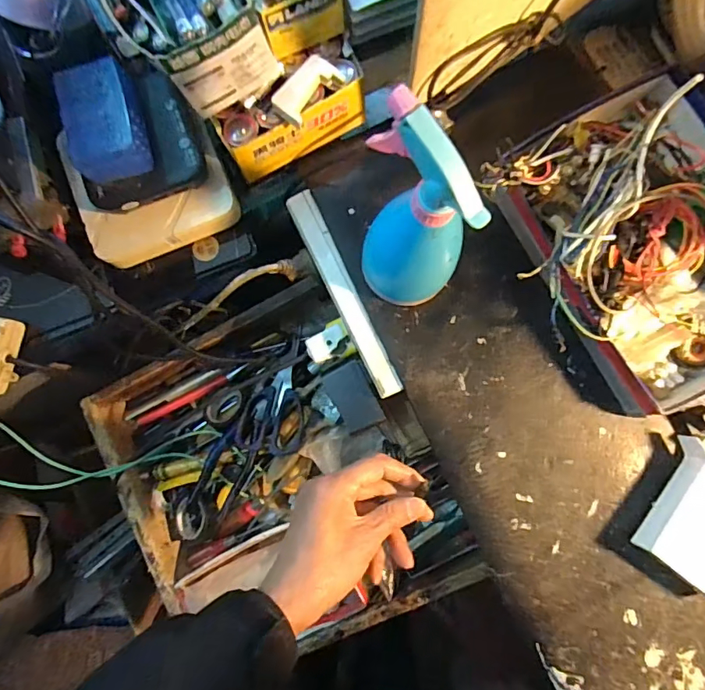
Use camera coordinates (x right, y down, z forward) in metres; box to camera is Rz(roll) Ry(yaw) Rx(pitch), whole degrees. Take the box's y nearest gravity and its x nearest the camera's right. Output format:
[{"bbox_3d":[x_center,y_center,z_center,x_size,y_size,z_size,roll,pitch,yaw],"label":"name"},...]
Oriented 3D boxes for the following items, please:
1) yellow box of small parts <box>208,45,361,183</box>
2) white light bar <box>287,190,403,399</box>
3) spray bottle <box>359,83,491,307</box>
[{"bbox_3d":[-0.055,-0.216,0.455,0.144,0.074,0.056,-33,84,-2],"label":"yellow box of small parts"},{"bbox_3d":[-0.008,-0.051,0.470,0.025,0.008,0.215,-26,84,-2],"label":"white light bar"},{"bbox_3d":[0.045,-0.084,0.374,0.084,0.206,0.064,35,86,5],"label":"spray bottle"}]

